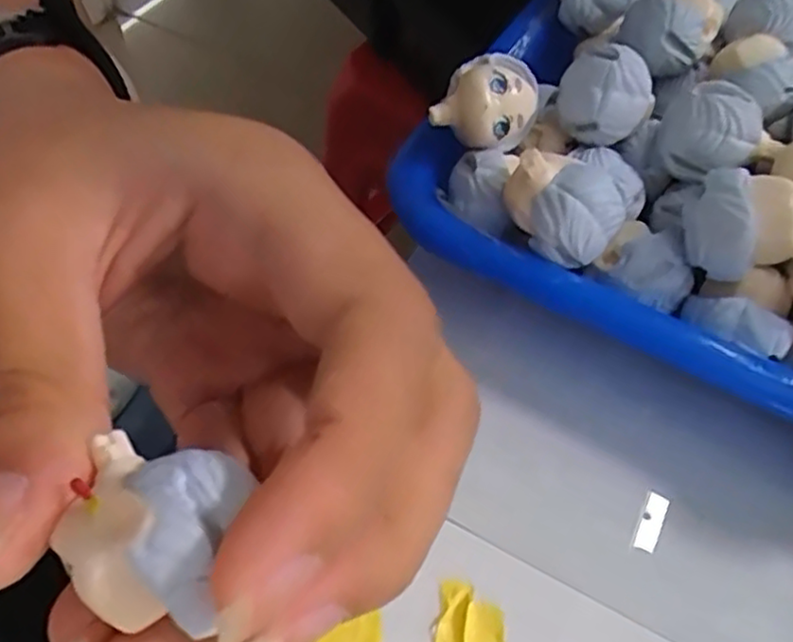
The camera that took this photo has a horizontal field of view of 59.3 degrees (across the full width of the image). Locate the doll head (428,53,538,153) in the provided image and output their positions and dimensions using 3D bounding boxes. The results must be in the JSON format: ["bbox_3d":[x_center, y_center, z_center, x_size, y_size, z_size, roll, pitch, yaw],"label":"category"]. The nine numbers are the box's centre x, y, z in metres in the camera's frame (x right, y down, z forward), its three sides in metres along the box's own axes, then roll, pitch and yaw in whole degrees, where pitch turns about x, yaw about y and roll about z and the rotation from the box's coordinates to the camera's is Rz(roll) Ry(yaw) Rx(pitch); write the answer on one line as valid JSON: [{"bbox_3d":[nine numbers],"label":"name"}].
[{"bbox_3d":[0.023,-0.055,0.177,0.023,0.022,0.020,16,56,9],"label":"doll head"}]

